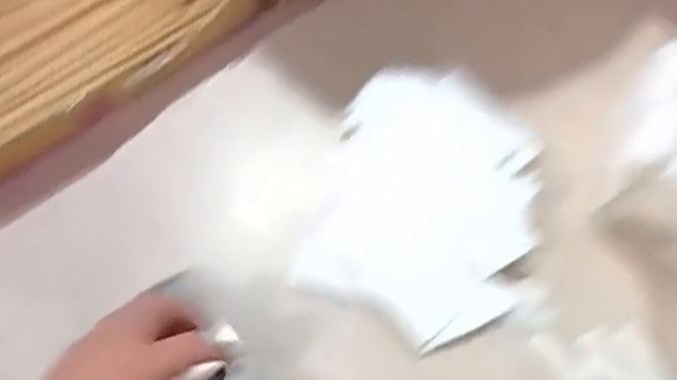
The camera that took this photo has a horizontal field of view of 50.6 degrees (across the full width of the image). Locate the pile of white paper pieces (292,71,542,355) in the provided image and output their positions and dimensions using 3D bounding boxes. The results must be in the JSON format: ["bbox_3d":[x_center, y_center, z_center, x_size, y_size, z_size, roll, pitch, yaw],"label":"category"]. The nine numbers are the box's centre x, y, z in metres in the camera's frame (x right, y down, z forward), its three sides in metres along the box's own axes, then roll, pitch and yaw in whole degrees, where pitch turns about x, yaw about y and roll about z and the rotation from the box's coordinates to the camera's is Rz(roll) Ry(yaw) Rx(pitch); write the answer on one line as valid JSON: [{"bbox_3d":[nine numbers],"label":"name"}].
[{"bbox_3d":[0.067,0.003,0.526,0.148,0.018,0.203,17,65,4],"label":"pile of white paper pieces"}]

